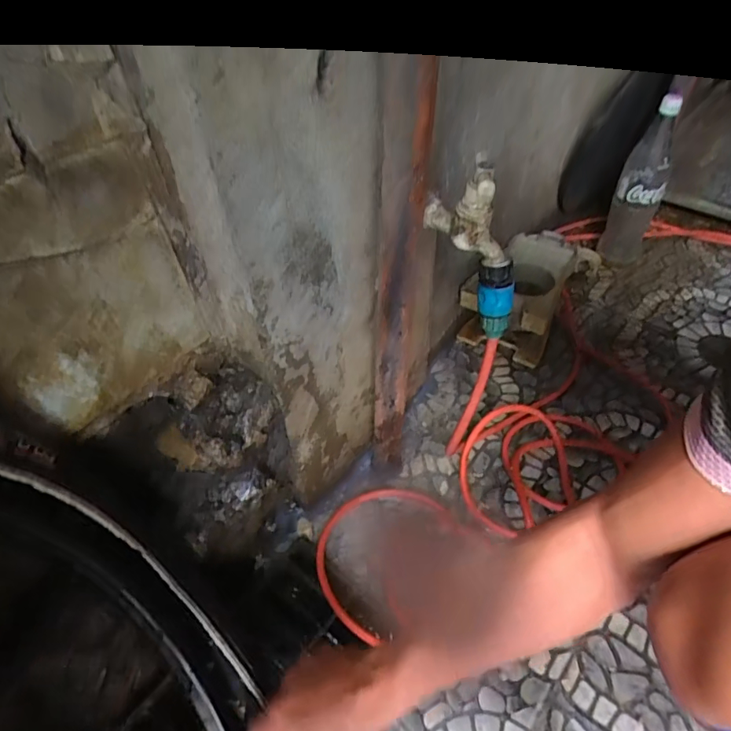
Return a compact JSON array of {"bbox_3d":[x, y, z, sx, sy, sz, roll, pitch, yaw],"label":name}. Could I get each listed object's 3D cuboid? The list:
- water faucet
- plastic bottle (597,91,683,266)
[{"bbox_3d":[0.093,-0.143,0.449,0.033,0.079,0.093,-33,54,-25],"label":"water faucet"},{"bbox_3d":[0.526,-0.328,0.957,0.081,0.324,0.074,24,53,23],"label":"plastic bottle"}]

